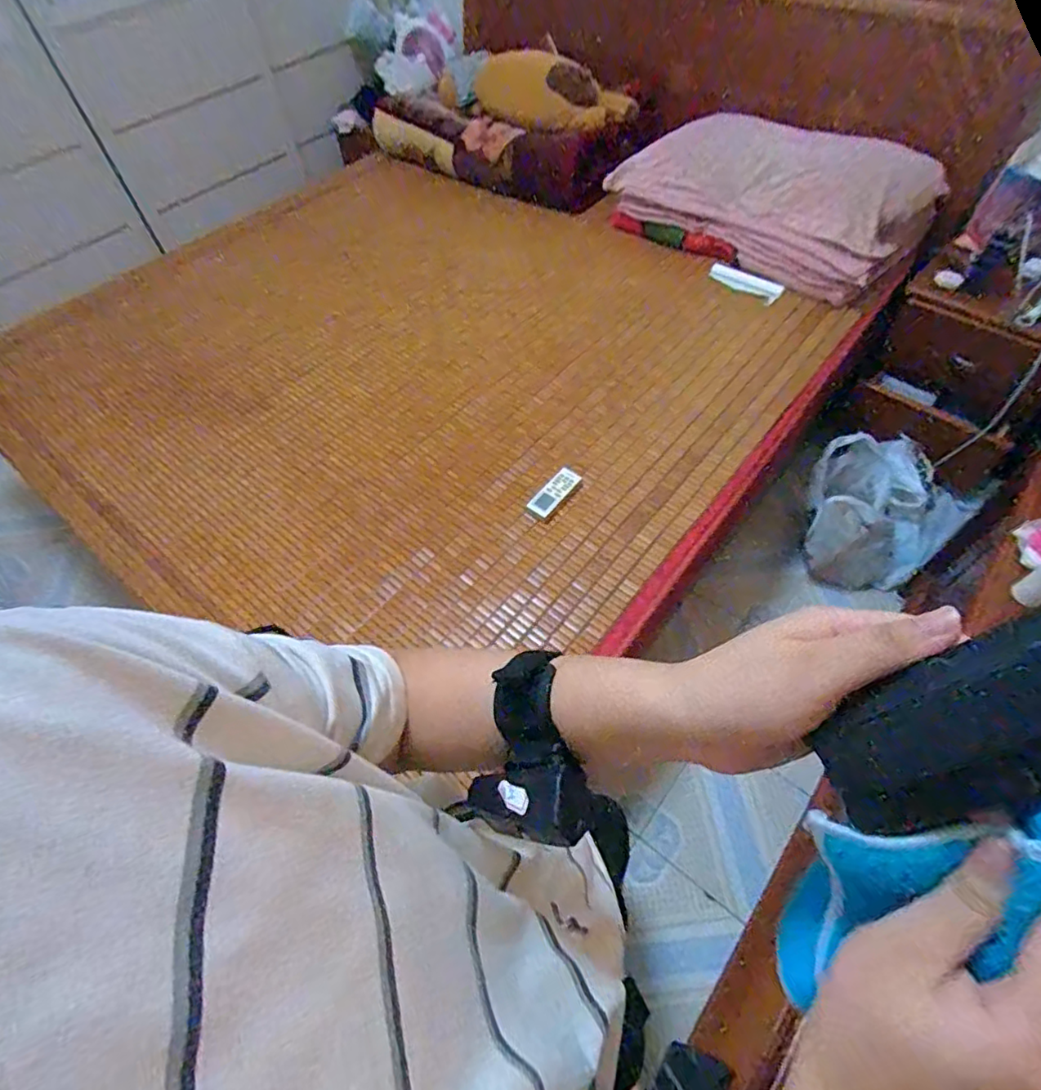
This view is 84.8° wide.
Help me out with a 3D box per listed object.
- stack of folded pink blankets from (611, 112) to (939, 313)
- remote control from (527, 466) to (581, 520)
[{"bbox_3d":[0.655,-0.946,1.530,0.432,0.270,0.767,-36,61,-20],"label":"stack of folded pink blankets"},{"bbox_3d":[0.067,-0.101,1.092,0.043,0.021,0.126,31,62,22],"label":"remote control"}]

